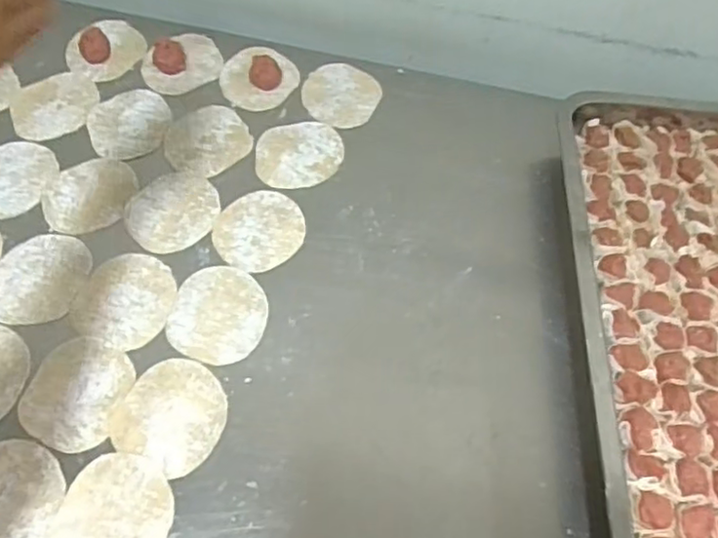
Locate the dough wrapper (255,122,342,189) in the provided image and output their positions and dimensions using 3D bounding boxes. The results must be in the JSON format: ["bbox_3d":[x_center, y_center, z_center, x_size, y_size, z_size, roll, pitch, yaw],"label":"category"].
[{"bbox_3d":[-0.057,-0.113,0.623,0.086,0.004,0.075,-25,63,-18],"label":"dough wrapper"}]

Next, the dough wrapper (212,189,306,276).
[{"bbox_3d":[-0.088,-0.036,0.571,0.077,0.004,0.083,2,58,-2],"label":"dough wrapper"}]

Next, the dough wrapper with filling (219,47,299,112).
[{"bbox_3d":[-0.102,-0.198,0.664,0.077,0.018,0.082,-6,59,-7],"label":"dough wrapper with filling"}]

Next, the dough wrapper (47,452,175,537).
[{"bbox_3d":[-0.167,0.171,0.442,0.075,0.005,0.085,14,59,5],"label":"dough wrapper"}]

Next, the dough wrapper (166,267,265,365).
[{"bbox_3d":[-0.114,0.036,0.527,0.075,0.004,0.084,8,58,2],"label":"dough wrapper"}]

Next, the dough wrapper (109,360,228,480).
[{"bbox_3d":[-0.138,0.107,0.483,0.077,0.007,0.079,2,58,-2],"label":"dough wrapper"}]

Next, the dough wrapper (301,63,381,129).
[{"bbox_3d":[-0.019,-0.182,0.672,0.077,0.004,0.088,-29,64,-19],"label":"dough wrapper"}]

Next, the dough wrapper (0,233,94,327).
[{"bbox_3d":[-0.265,0.007,0.538,0.073,0.008,0.086,11,58,3],"label":"dough wrapper"}]

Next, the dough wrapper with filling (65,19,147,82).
[{"bbox_3d":[-0.264,-0.231,0.675,0.078,0.026,0.066,-36,67,-22],"label":"dough wrapper with filling"}]

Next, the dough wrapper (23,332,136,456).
[{"bbox_3d":[-0.214,0.093,0.490,0.073,0.004,0.083,17,60,5],"label":"dough wrapper"}]

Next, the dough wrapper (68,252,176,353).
[{"bbox_3d":[-0.191,0.024,0.533,0.075,0.004,0.083,13,57,1],"label":"dough wrapper"}]

